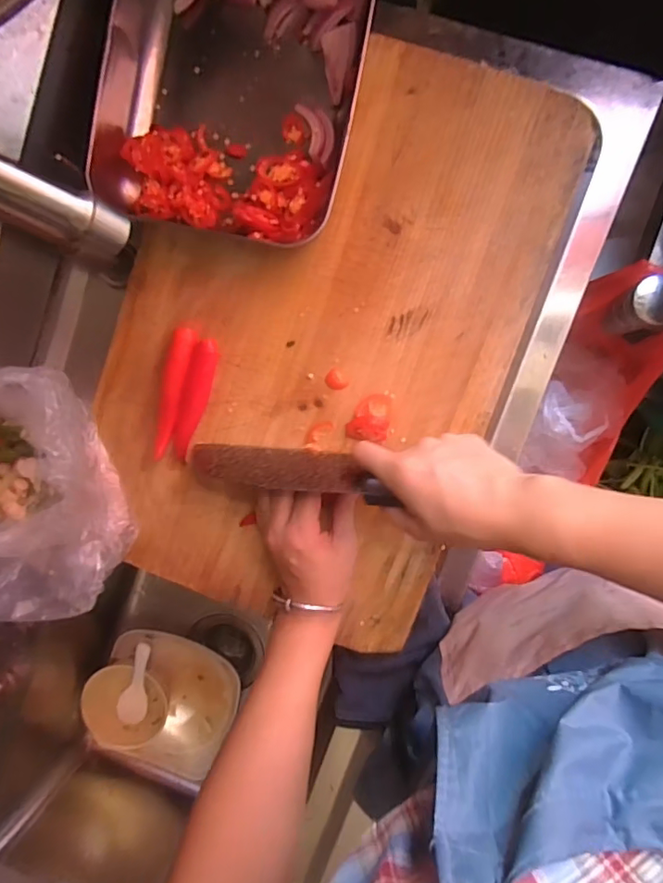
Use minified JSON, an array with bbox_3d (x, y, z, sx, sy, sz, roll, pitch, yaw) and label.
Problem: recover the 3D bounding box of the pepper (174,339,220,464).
[{"bbox_3d":[-0.118,-0.035,0.453,0.021,0.014,0.107,17,98,3],"label":"pepper"}]

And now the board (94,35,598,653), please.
[{"bbox_3d":[-0.018,-0.087,0.443,0.330,0.025,0.468,19,98,3],"label":"board"}]

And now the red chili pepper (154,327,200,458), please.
[{"bbox_3d":[-0.138,-0.042,0.454,0.023,0.023,0.112,18,98,3],"label":"red chili pepper"}]

